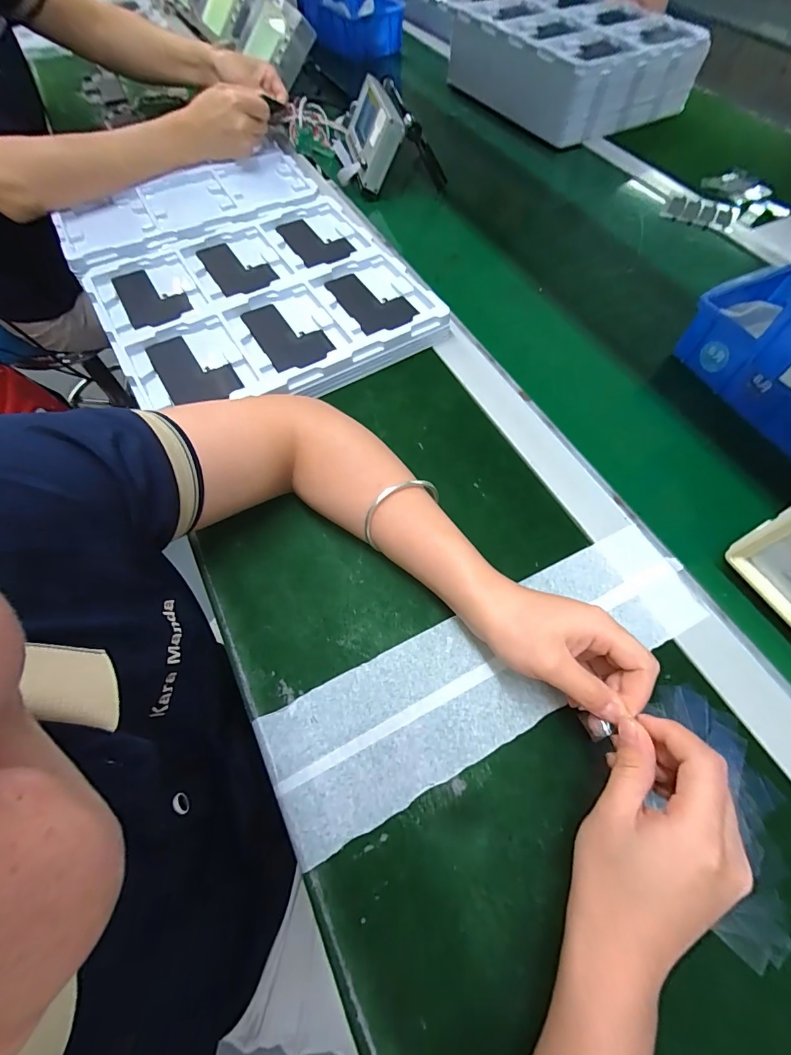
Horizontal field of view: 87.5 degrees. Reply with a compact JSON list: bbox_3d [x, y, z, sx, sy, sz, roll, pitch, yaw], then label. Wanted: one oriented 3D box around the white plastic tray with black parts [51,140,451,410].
[{"bbox_3d":[-0.175,-0.304,0.495,0.338,0.042,0.419,-30,66,-14],"label":"white plastic tray with black parts"}]

